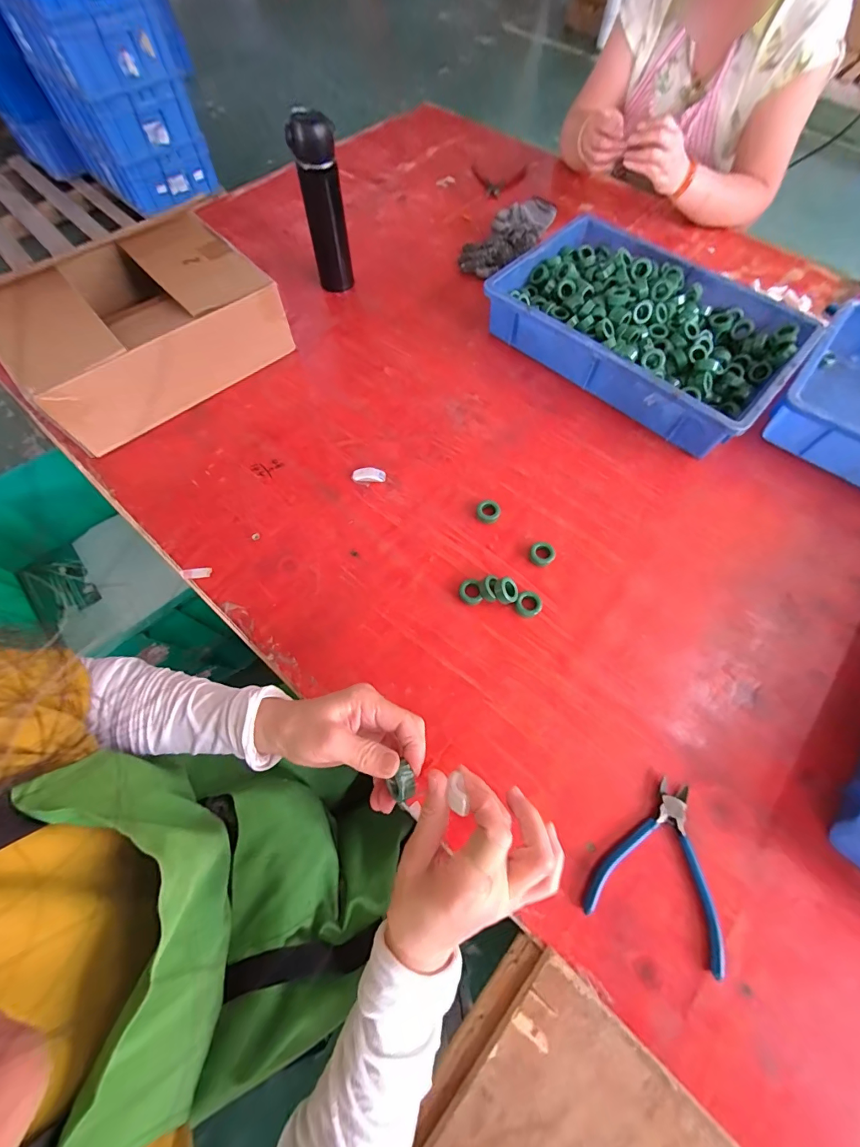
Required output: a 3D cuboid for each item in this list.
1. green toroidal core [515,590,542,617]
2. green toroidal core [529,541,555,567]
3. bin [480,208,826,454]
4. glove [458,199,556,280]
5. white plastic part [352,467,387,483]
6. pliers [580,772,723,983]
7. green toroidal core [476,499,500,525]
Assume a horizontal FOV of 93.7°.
[{"bbox_3d":[0.119,0.038,0.486,0.030,0.015,0.029,1,65,-2],"label":"green toroidal core"},{"bbox_3d":[0.143,-0.025,0.515,0.030,0.014,0.030,1,65,-2],"label":"green toroidal core"},{"bbox_3d":[0.338,-0.394,0.650,0.433,0.088,0.305,42,70,15],"label":"bin"},{"bbox_3d":[0.156,-0.655,0.785,0.086,0.037,0.268,37,69,14],"label":"glove"},{"bbox_3d":[-0.085,-0.137,0.563,0.045,0.011,0.018,0,65,-3],"label":"white plastic part"},{"bbox_3d":[0.221,0.271,0.385,0.118,0.013,0.135,20,66,6],"label":"pliers"},{"bbox_3d":[0.077,-0.082,0.536,0.031,0.012,0.031,1,65,-2],"label":"green toroidal core"}]

